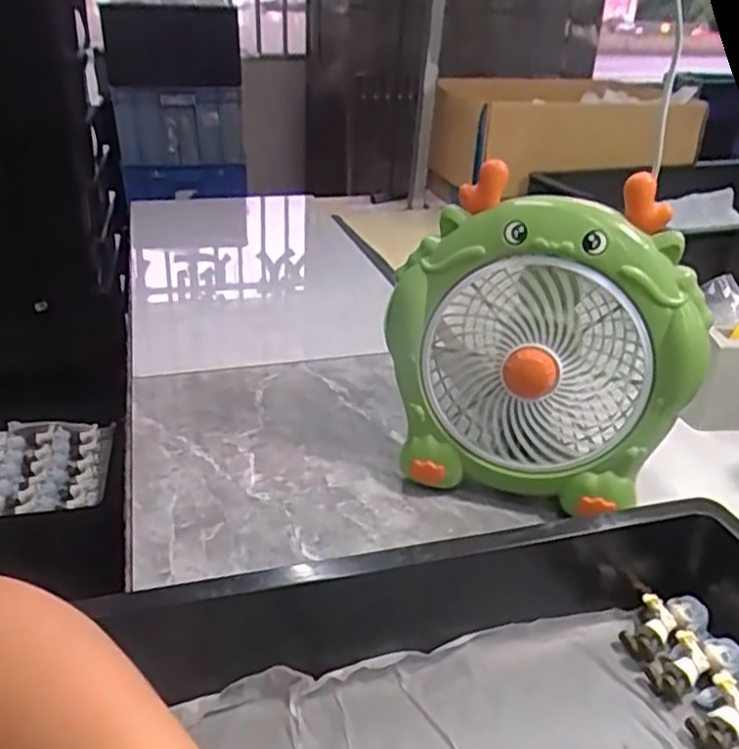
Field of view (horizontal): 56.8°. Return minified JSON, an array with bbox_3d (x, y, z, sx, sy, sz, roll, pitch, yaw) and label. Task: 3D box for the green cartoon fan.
[{"bbox_3d":[0.149,-0.023,0.605,0.248,0.266,0.137,10,29,13],"label":"green cartoon fan"}]

